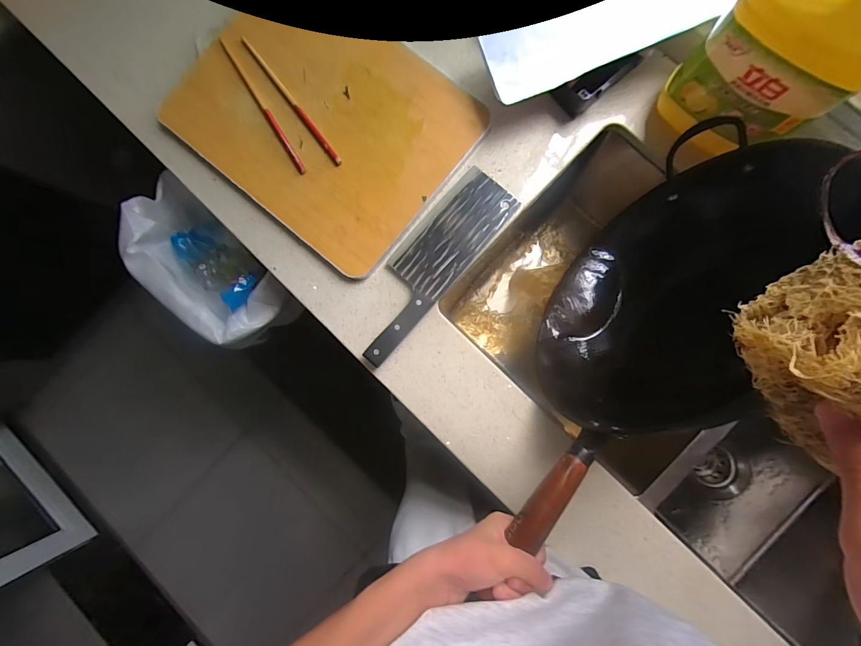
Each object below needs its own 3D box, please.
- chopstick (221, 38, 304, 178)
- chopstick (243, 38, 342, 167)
[{"bbox_3d":[-0.237,-0.306,0.513,0.010,0.006,0.232,-32,86,5],"label":"chopstick"},{"bbox_3d":[-0.194,-0.309,0.505,0.010,0.005,0.233,-37,86,4],"label":"chopstick"}]

